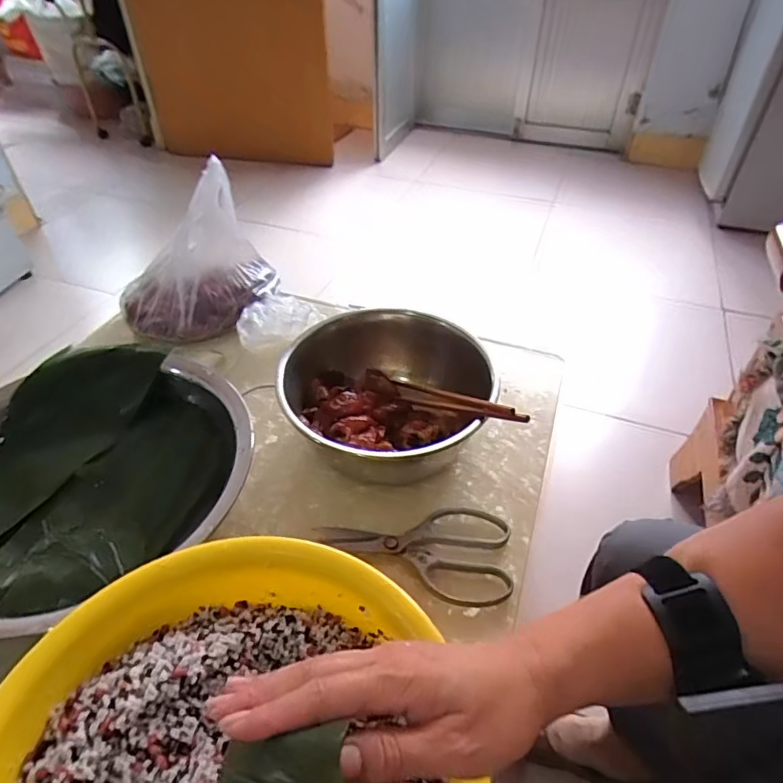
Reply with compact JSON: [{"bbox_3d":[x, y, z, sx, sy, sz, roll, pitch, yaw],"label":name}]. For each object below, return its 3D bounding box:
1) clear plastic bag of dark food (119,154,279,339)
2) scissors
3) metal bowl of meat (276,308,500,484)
[{"bbox_3d":[-0.294,-0.203,0.776,0.221,0.195,0.143,-16,46,-17],"label":"clear plastic bag of dark food"},{"bbox_3d":[0.024,0.160,0.544,0.192,0.019,0.104,6,44,5],"label":"scissors"},{"bbox_3d":[-0.008,0.010,0.636,0.226,0.098,0.242,0,43,0],"label":"metal bowl of meat"}]

